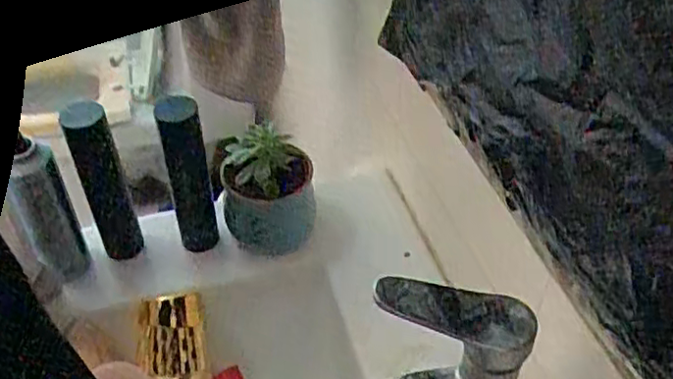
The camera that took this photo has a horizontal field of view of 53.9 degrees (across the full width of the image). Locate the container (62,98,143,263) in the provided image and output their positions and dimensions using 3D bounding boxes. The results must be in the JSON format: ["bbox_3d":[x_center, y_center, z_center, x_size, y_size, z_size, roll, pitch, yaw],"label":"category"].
[{"bbox_3d":[-0.227,-0.009,0.644,0.039,0.199,0.037,-17,47,-17],"label":"container"}]

